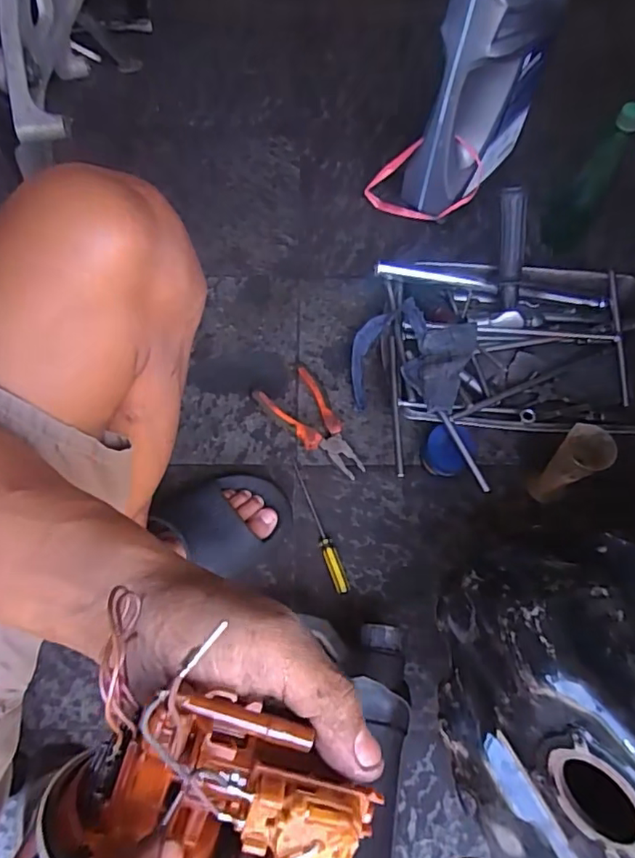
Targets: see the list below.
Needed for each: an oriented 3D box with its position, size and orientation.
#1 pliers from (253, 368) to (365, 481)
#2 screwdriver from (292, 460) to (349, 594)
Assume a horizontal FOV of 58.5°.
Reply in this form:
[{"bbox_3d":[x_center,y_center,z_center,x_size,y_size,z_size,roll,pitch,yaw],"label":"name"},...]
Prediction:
[{"bbox_3d":[-0.002,-0.011,0.736,0.068,0.026,0.169,-42,73,-15],"label":"pliers"},{"bbox_3d":[0.003,0.115,0.687,0.016,0.017,0.172,-17,69,-6],"label":"screwdriver"}]

